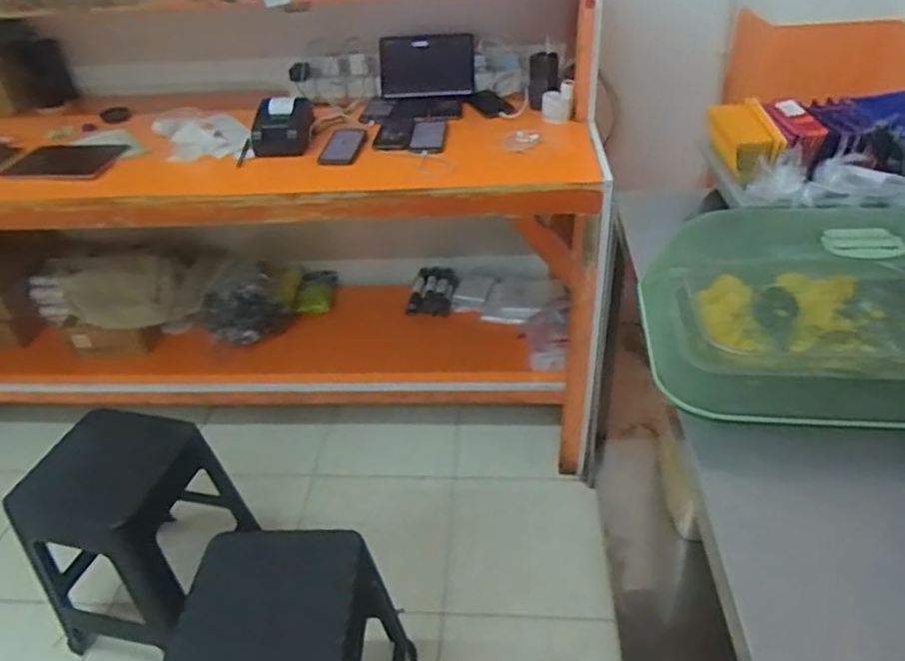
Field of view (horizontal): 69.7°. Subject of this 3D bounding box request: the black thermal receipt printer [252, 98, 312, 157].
[{"bbox_3d":[-0.393,-0.470,1.496,0.123,0.095,0.132,-3,37,1],"label":"black thermal receipt printer"}]

